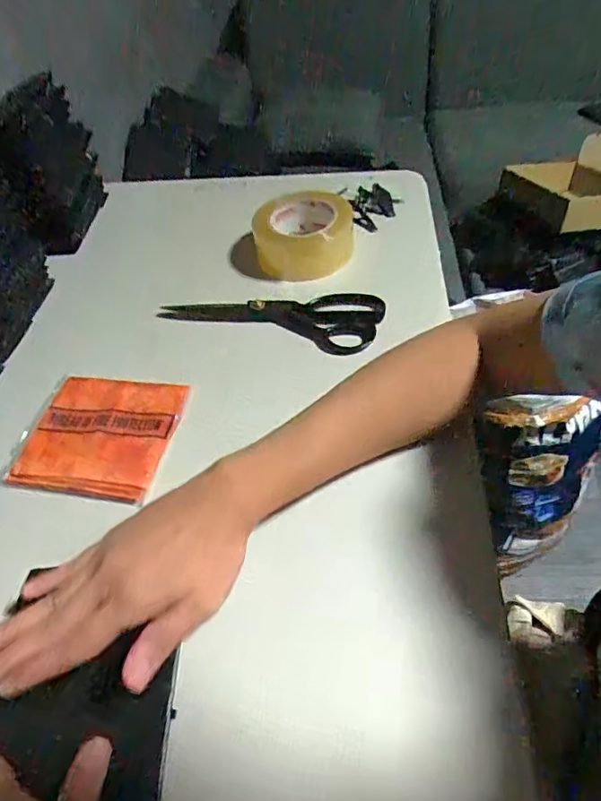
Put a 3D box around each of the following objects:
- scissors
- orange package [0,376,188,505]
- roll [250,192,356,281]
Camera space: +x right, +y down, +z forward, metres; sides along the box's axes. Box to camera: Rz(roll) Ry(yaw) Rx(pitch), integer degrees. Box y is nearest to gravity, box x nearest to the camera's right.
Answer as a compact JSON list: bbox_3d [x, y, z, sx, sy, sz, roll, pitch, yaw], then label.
[{"bbox_3d":[-0.032,-0.097,0.557,0.234,0.018,0.079,9,50,13],"label":"scissors"},{"bbox_3d":[-0.185,0.028,0.468,0.134,0.014,0.124,5,49,10],"label":"orange package"},{"bbox_3d":[0.005,-0.205,0.612,0.109,0.061,0.109,-3,48,3],"label":"roll"}]

